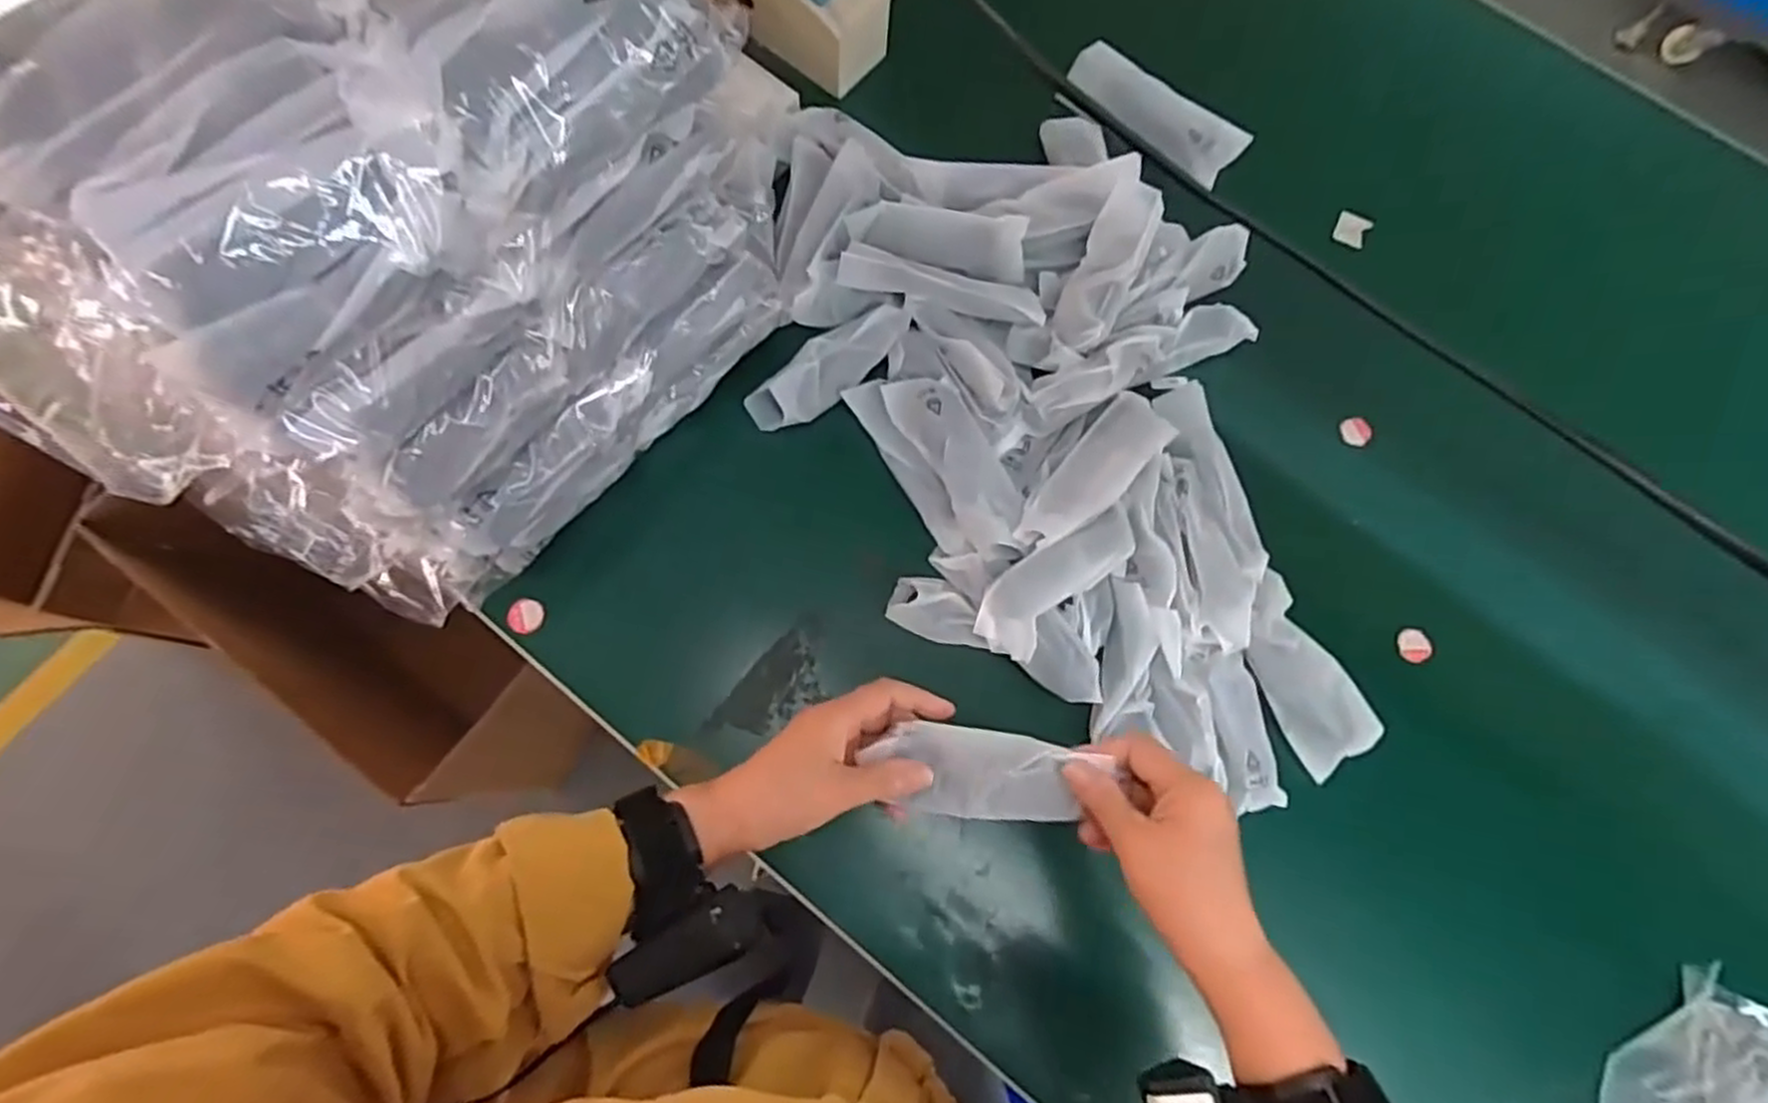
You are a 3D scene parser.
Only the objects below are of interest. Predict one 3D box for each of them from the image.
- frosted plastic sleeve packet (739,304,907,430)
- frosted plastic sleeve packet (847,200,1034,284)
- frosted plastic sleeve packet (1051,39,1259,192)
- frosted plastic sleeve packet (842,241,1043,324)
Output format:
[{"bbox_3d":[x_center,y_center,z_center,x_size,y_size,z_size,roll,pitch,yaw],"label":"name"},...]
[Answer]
[{"bbox_3d":[-0.041,-0.144,0.578,0.136,0.021,0.045,-43,80,-12],"label":"frosted plastic sleeve packet"},{"bbox_3d":[0.042,-0.244,0.597,0.135,0.024,0.043,15,109,14],"label":"frosted plastic sleeve packet"},{"bbox_3d":[0.233,-0.379,0.673,0.160,0.027,0.064,38,77,8],"label":"frosted plastic sleeve packet"},{"bbox_3d":[0.044,-0.201,0.581,0.155,0.011,0.035,15,75,2],"label":"frosted plastic sleeve packet"}]

